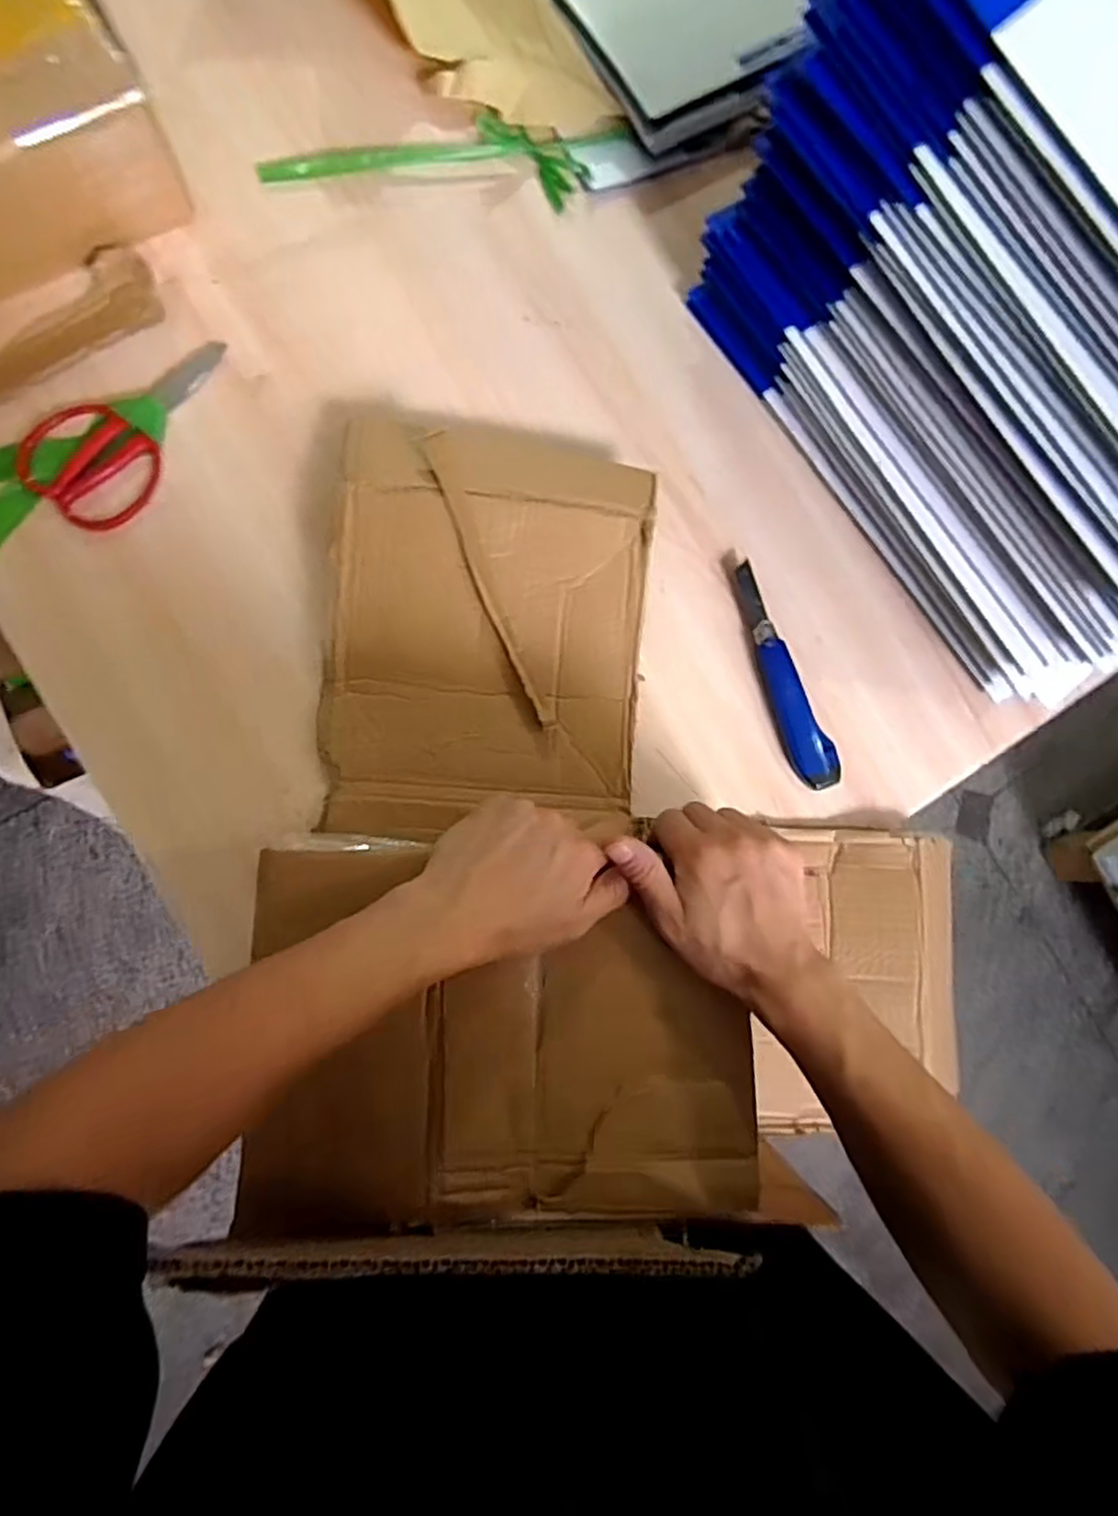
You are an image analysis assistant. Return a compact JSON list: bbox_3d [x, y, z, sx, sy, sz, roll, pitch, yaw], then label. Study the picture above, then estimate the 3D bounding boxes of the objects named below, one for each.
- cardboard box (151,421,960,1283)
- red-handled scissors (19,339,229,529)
[{"bbox_3d":[0.021,0.017,0.511,0.394,0.166,0.533,3,87,-6],"label":"cardboard box"},{"bbox_3d":[-0.341,-0.273,0.569,0.094,0.018,0.187,35,80,-3],"label":"red-handled scissors"}]

